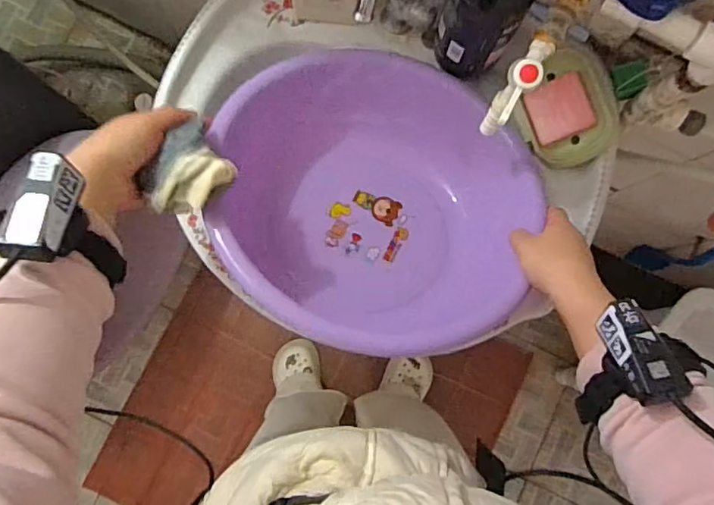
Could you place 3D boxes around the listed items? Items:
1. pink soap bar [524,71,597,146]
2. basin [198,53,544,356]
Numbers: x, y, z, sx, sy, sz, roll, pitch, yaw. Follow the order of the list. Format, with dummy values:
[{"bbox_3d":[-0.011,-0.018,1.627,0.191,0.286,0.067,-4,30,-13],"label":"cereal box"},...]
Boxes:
[{"bbox_3d":[0.222,-0.157,0.607,0.064,0.008,0.063,-24,93,13],"label":"pink soap bar"},{"bbox_3d":[0.019,-0.064,0.567,0.292,0.174,0.304,0,85,-1],"label":"basin"}]

